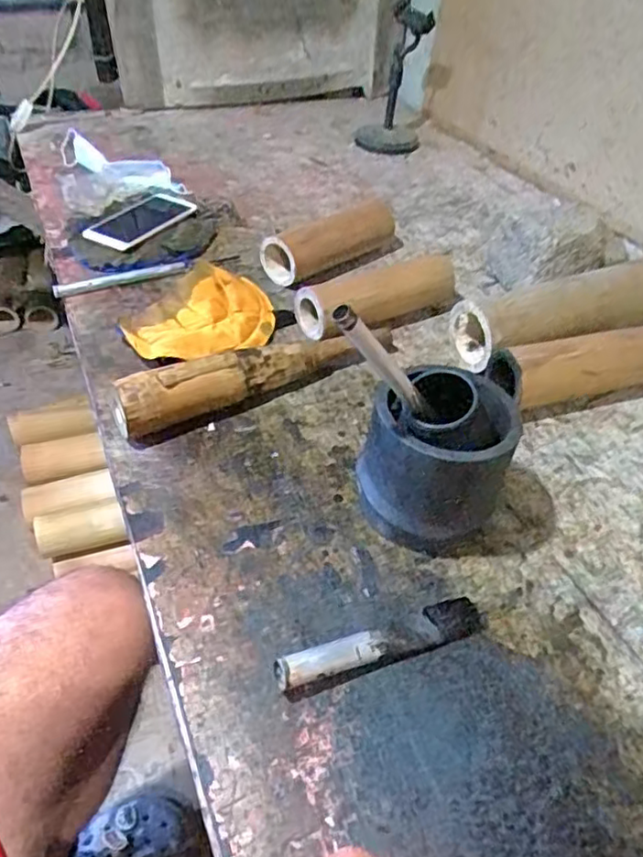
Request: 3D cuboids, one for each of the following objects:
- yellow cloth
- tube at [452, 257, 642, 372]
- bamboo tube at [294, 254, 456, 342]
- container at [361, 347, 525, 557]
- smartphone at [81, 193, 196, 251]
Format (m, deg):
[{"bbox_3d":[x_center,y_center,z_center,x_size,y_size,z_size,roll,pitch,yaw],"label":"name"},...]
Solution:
[{"bbox_3d":[-0.113,-0.113,0.641,0.109,0.045,0.155,32,49,25],"label":"yellow cloth"},{"bbox_3d":[0.321,-0.141,0.685,0.380,0.071,0.067,-15,46,-23],"label":"tube"},{"bbox_3d":[0.062,-0.142,0.679,0.183,0.062,0.051,-20,49,-24],"label":"bamboo tube"},{"bbox_3d":[0.083,0.018,0.461,0.101,0.123,0.095,13,42,7],"label":"container"},{"bbox_3d":[-0.227,-0.260,0.789,0.076,0.016,0.146,26,47,18],"label":"smartphone"}]

